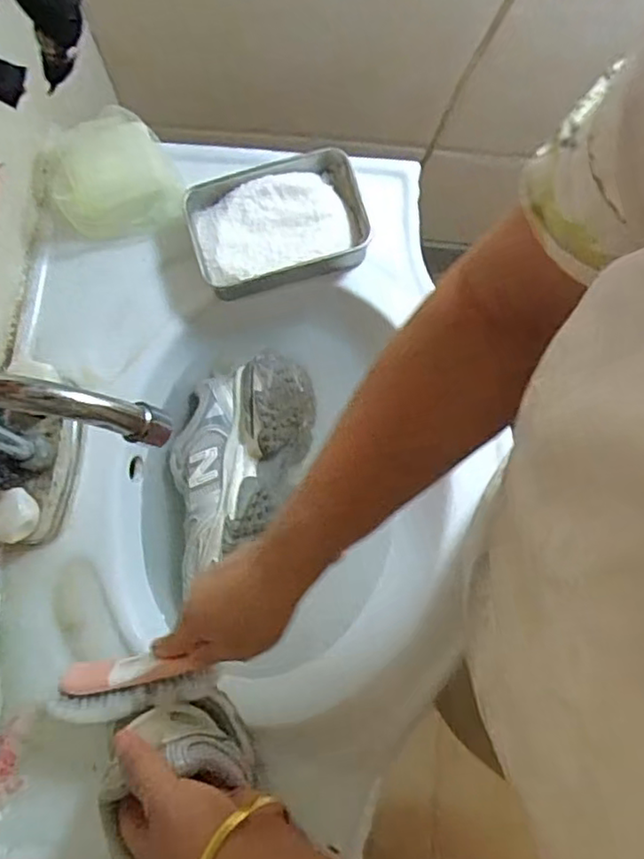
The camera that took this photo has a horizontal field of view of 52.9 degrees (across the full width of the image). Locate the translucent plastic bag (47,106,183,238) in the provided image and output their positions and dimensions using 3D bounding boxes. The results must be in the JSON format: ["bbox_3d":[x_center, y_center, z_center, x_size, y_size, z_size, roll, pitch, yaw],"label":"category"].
[{"bbox_3d":[-0.191,-0.229,0.575,0.109,0.065,0.106,-22,79,-6],"label":"translucent plastic bag"}]

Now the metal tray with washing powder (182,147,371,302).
[{"bbox_3d":[-0.037,-0.178,0.564,0.149,0.034,0.102,-18,79,-5],"label":"metal tray with washing powder"}]

